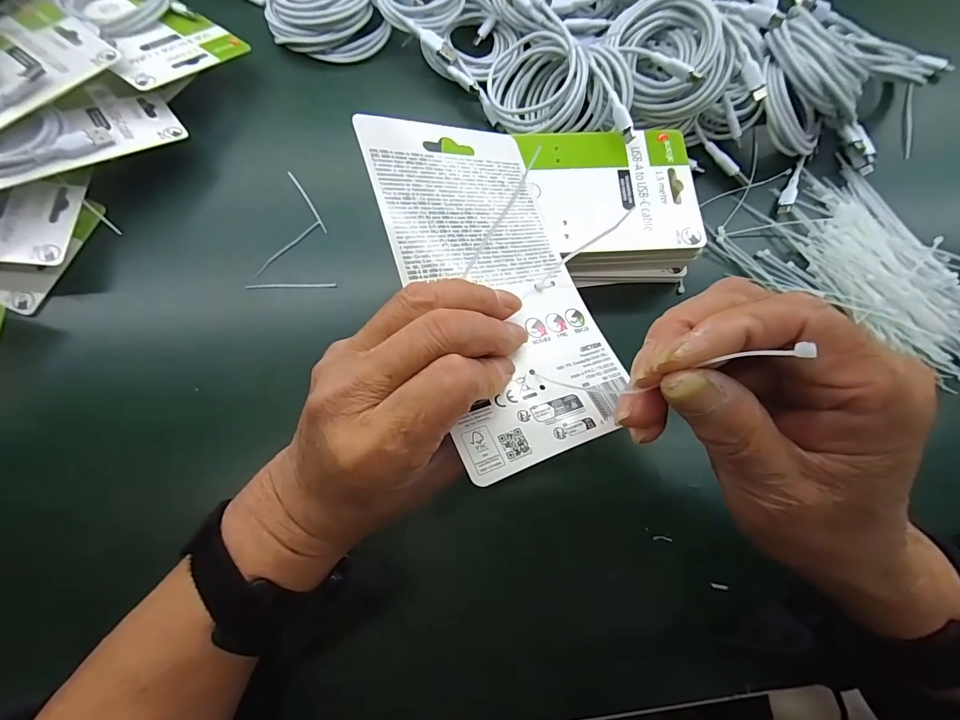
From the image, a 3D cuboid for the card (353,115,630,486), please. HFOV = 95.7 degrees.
[{"bbox_3d":[0.011,-0.041,0.213,0.098,0.014,0.175,-14,78,-33],"label":"card"}]

